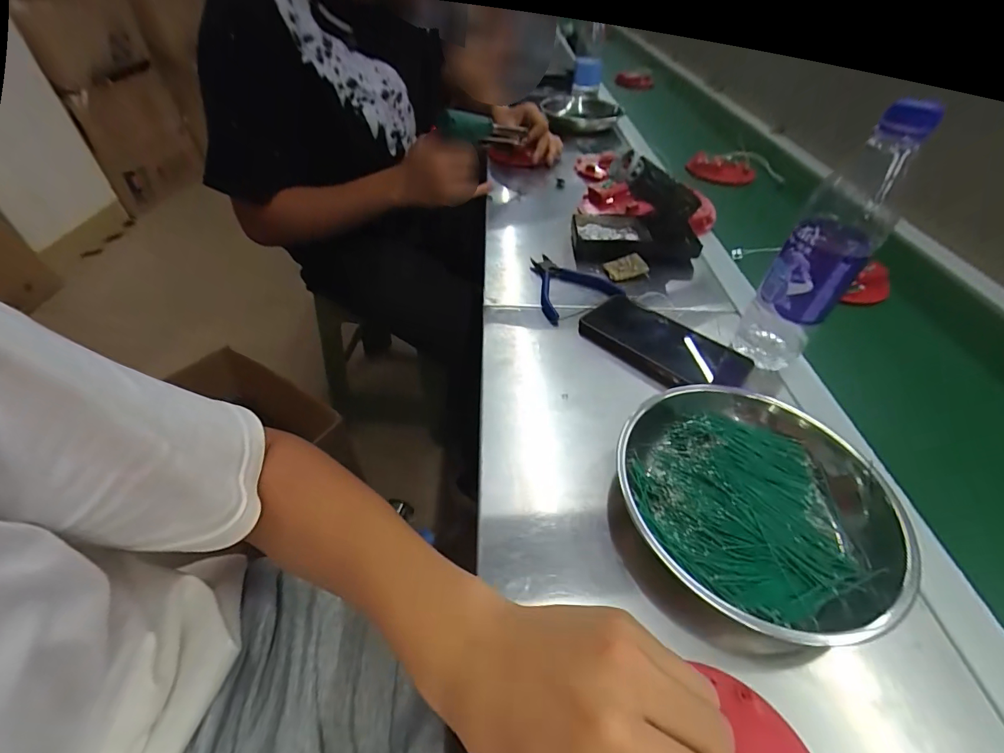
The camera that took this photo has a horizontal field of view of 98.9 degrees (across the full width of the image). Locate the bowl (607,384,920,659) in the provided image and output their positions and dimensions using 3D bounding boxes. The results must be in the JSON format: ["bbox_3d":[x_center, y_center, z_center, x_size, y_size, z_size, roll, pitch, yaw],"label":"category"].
[{"bbox_3d":[0.177,0.086,0.308,0.200,0.050,0.191,2,45,-2],"label":"bowl"}]

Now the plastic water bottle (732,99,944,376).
[{"bbox_3d":[0.279,-0.101,0.378,0.062,0.216,0.054,33,51,25],"label":"plastic water bottle"}]

